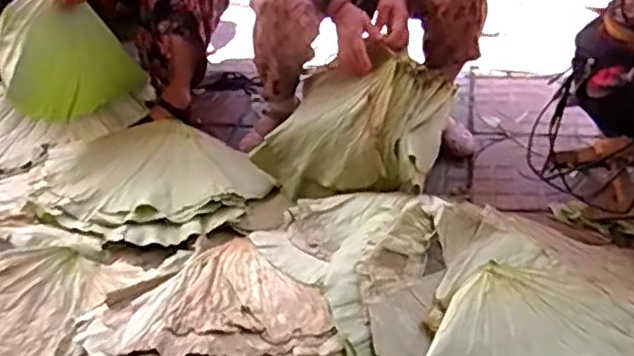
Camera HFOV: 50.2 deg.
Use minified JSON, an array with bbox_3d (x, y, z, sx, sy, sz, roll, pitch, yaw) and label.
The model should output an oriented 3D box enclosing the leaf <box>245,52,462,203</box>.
[{"bbox_3d":[0.080,-0.121,1.451,0.386,0.213,0.302,6,38,16],"label":"leaf"}]

